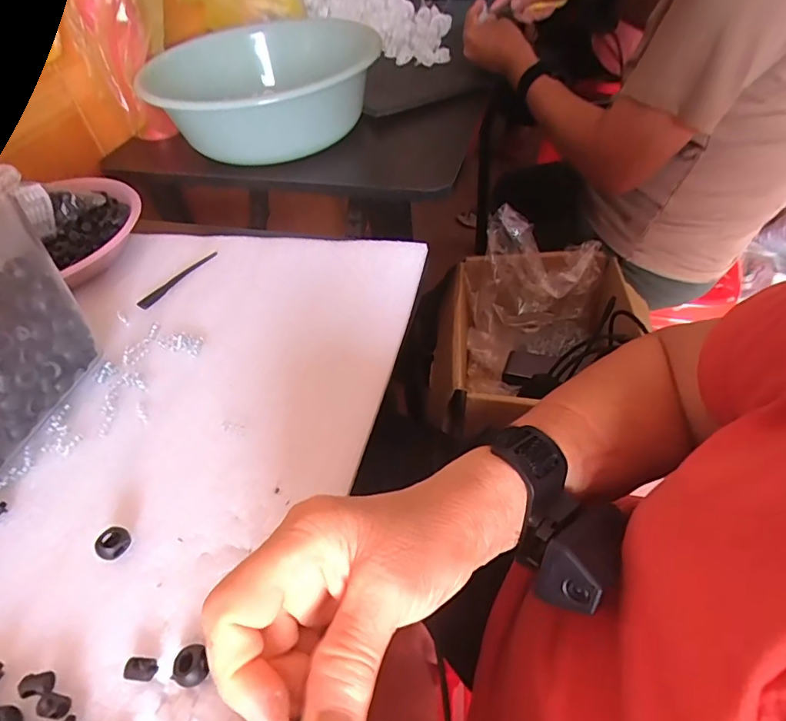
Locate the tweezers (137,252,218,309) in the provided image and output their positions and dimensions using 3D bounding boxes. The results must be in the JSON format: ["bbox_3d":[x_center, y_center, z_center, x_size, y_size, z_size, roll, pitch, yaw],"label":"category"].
[{"bbox_3d":[-0.198,-0.075,0.449,0.009,0.008,0.086,24,55,25],"label":"tweezers"}]

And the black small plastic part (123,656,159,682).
[{"bbox_3d":[-0.126,0.155,0.244,0.015,0.007,0.010,-1,49,5],"label":"black small plastic part"}]

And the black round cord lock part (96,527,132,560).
[{"bbox_3d":[-0.161,0.107,0.283,0.015,0.014,0.017,30,58,28],"label":"black round cord lock part"}]

